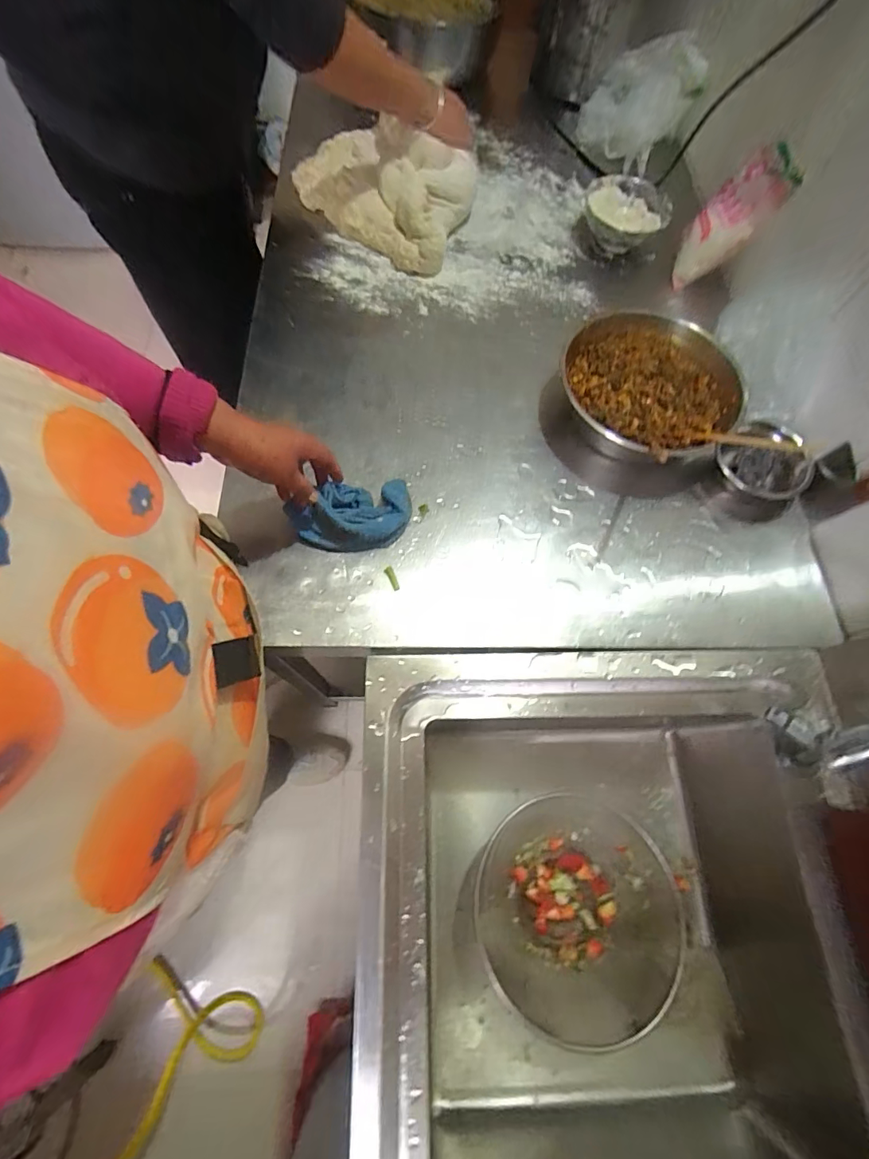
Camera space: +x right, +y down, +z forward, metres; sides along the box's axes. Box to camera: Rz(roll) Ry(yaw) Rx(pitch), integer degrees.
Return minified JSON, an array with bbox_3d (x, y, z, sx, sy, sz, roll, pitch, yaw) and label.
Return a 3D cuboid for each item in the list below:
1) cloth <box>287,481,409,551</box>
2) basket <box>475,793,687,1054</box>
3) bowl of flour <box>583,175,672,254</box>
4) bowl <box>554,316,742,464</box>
[{"bbox_3d":[-0.108,-0.086,0.603,0.152,0.040,0.093,-4,72,-3],"label":"cloth"},{"bbox_3d":[0.187,0.433,0.623,0.254,0.106,0.247,1,69,-3],"label":"basket"},{"bbox_3d":[0.326,-0.618,0.822,0.143,0.081,0.137,1,69,-3],"label":"bowl of flour"},{"bbox_3d":[0.295,-0.255,0.666,0.243,0.079,0.221,1,71,-2],"label":"bowl"}]

